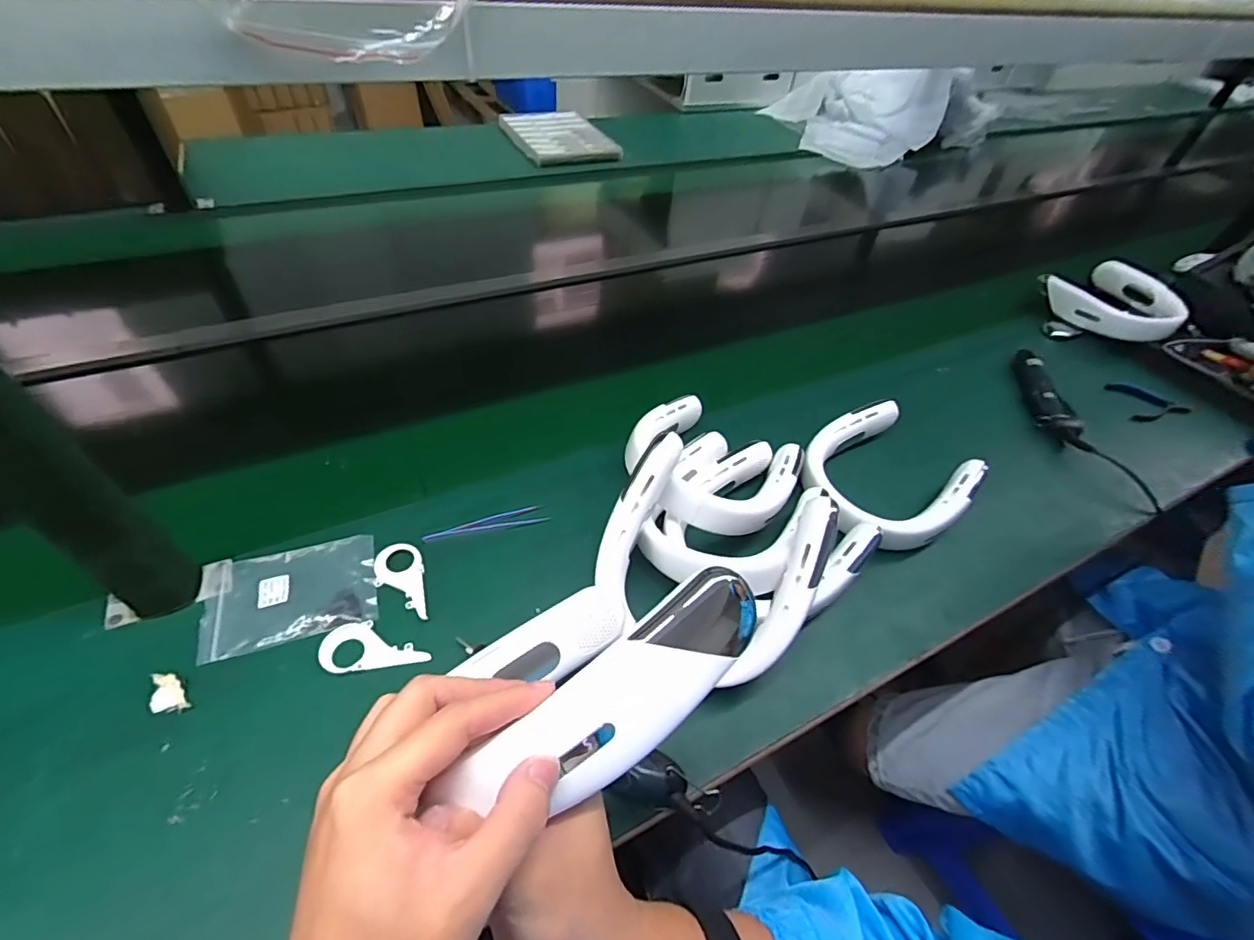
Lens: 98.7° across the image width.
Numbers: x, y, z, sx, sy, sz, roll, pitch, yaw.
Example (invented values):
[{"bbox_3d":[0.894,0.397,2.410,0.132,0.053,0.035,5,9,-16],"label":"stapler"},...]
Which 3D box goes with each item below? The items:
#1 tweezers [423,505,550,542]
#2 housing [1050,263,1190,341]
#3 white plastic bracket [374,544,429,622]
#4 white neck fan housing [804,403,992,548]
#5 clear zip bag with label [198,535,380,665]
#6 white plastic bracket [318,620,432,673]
[{"bbox_3d":[-0.155,0.058,0.593,0.130,0.011,0.026,-7,50,-13],"label":"tweezers"},{"bbox_3d":[0.942,-0.323,1.038,0.237,0.071,0.215,-28,57,-27],"label":"housing"},{"bbox_3d":[-0.227,0.112,0.538,0.046,0.004,0.090,-11,51,-16],"label":"white plastic bracket"},{"bbox_3d":[0.310,0.002,0.655,0.192,0.055,0.184,-21,54,-23],"label":"white neck fan housing"},{"bbox_3d":[-0.324,0.118,0.522,0.147,0.005,0.102,-12,51,-17],"label":"clear zip bag with label"},{"bbox_3d":[-0.232,0.161,0.495,0.094,0.004,0.047,-5,50,-11],"label":"white plastic bracket"}]

